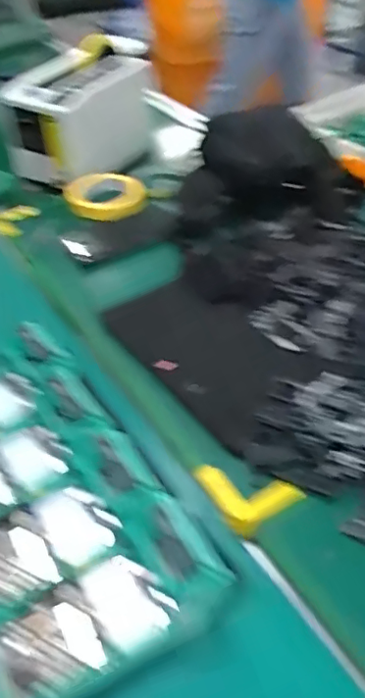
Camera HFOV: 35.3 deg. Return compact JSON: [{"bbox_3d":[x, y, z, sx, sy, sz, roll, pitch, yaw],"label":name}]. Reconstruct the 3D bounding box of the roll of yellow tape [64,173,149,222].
[{"bbox_3d":[-0.114,-0.231,0.855,0.120,0.023,0.120,-1,44,1],"label":"roll of yellow tape"}]

